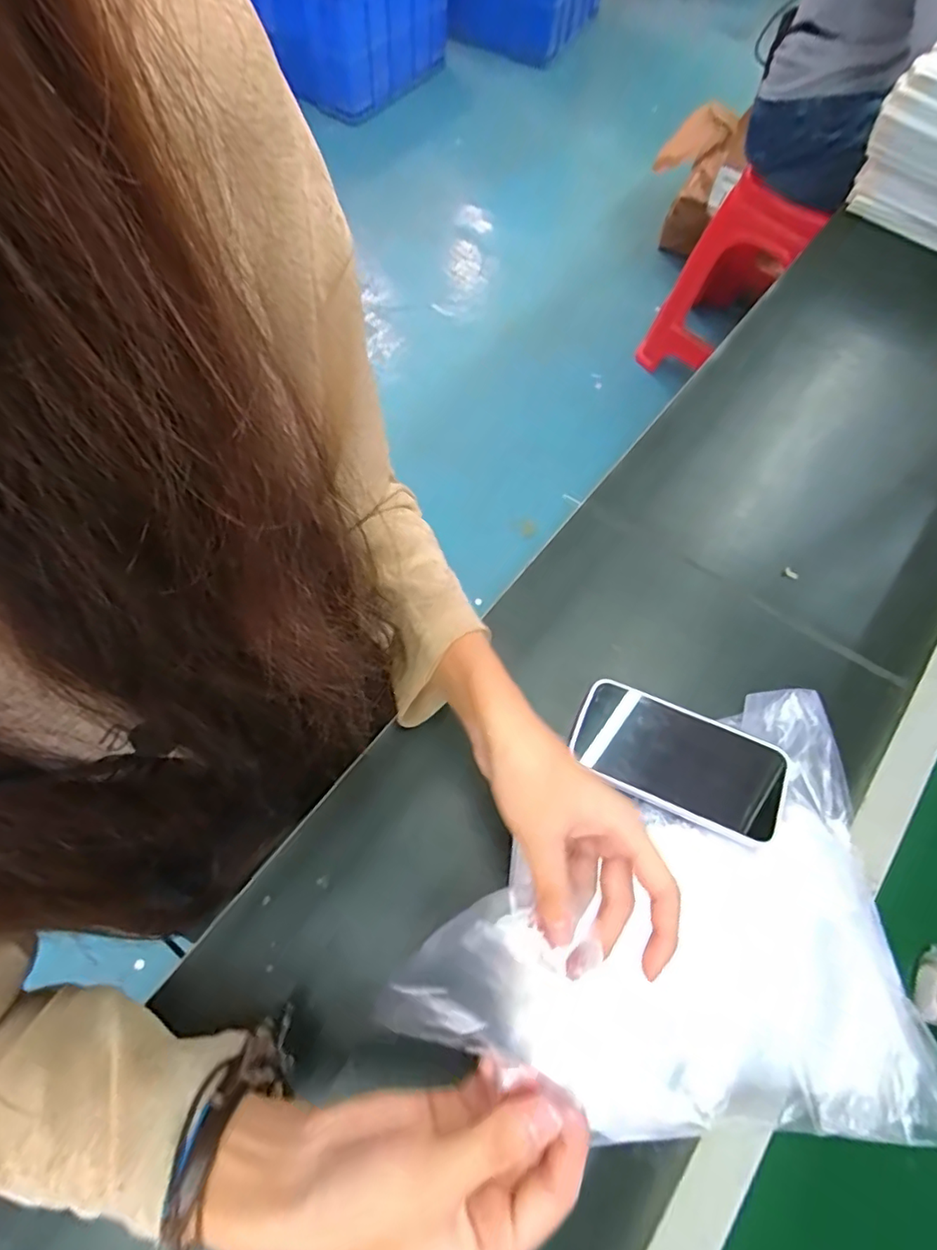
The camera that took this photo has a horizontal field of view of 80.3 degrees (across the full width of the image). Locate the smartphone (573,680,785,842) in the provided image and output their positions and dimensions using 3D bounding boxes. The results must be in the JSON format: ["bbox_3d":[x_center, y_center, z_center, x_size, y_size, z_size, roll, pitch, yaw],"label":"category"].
[{"bbox_3d":[0.152,0.097,0.405,0.148,0.010,0.075,25,68,8],"label":"smartphone"}]

